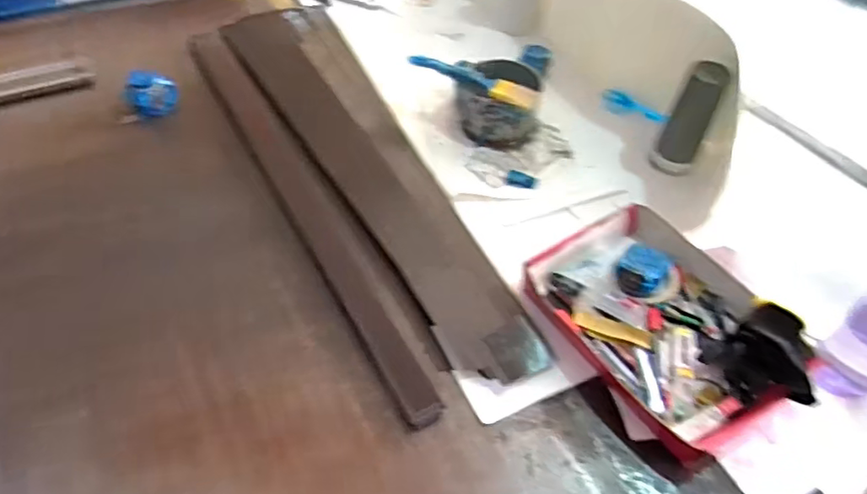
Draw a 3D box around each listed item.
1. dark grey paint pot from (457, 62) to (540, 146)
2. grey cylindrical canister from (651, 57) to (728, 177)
[{"bbox_3d":[0.116,-0.256,1.039,0.139,0.090,0.139,2,50,-2],"label":"dark grey paint pot"},{"bbox_3d":[0.416,-0.205,0.963,0.066,0.206,0.060,27,53,18],"label":"grey cylindrical canister"}]

